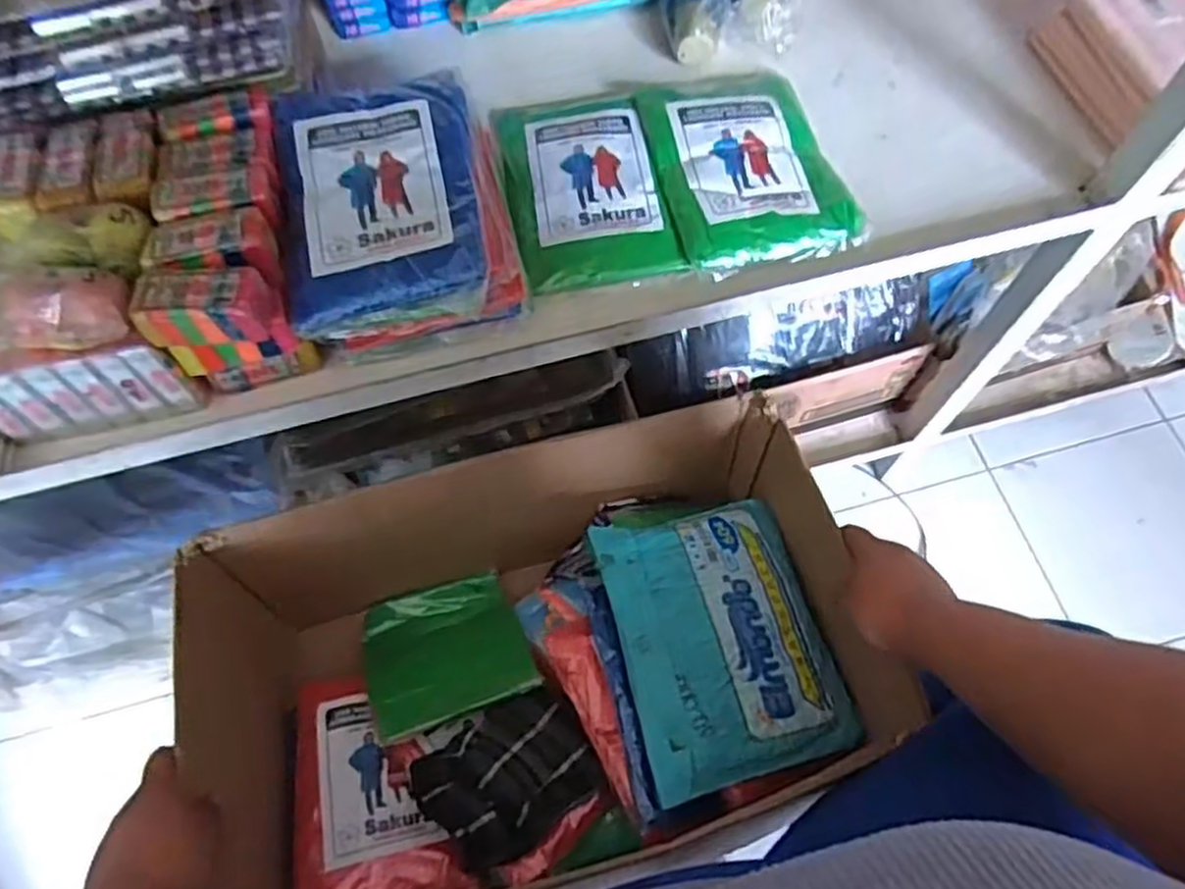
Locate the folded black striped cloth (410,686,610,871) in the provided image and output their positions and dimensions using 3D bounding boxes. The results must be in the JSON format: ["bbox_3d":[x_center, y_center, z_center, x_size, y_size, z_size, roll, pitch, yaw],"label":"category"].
[{"bbox_3d":[-0.066,0.264,0.613,0.126,0.076,0.109,-36,69,-13],"label":"folded black striped cloth"}]

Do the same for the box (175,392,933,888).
[{"bbox_3d":[-0.045,0.182,0.676,0.506,0.232,0.330,-16,66,-5],"label":"box"}]

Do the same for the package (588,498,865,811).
[{"bbox_3d":[0.109,0.159,0.640,0.177,0.030,0.223,-9,63,-17],"label":"package"}]

